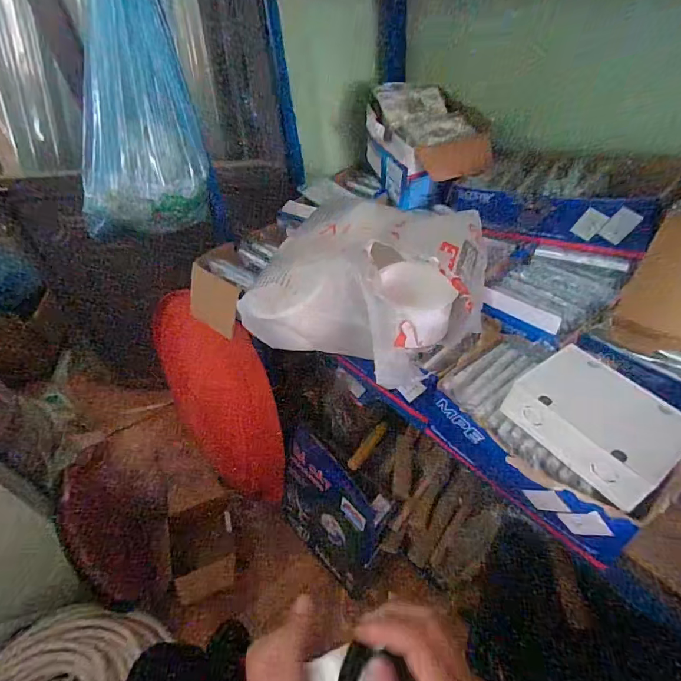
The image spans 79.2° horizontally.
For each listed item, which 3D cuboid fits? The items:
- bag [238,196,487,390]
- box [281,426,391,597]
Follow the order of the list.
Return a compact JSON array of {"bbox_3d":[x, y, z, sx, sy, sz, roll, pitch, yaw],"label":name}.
[{"bbox_3d":[0.050,-0.087,0.522,0.245,0.081,0.285,21,51,27],"label":"bag"},{"bbox_3d":[-0.027,0.416,1.019,0.060,0.313,0.313,-17,41,-43],"label":"box"}]

